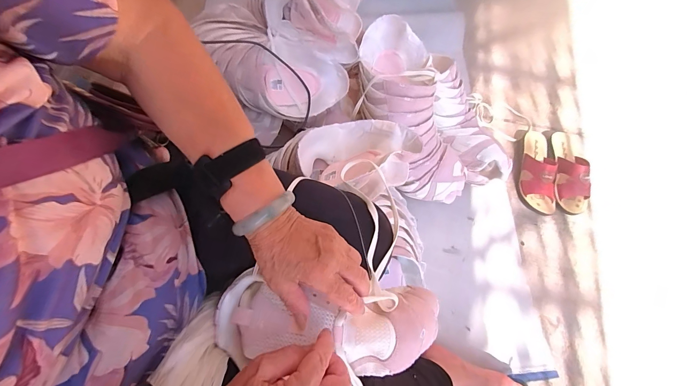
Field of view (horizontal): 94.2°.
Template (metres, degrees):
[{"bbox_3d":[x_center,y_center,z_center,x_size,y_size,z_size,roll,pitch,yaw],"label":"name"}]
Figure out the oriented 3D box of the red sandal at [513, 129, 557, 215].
[{"bbox_3d":[0.497,-0.068,0.817,0.085,0.080,0.237,7,69,0],"label":"red sandal"}]

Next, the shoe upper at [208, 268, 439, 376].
[{"bbox_3d":[-0.012,0.145,0.354,0.248,0.082,0.098,4,69,-2],"label":"shoe upper"}]

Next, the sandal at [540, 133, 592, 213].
[{"bbox_3d":[0.589,-0.068,0.832,0.081,0.074,0.242,7,69,0],"label":"sandal"}]

